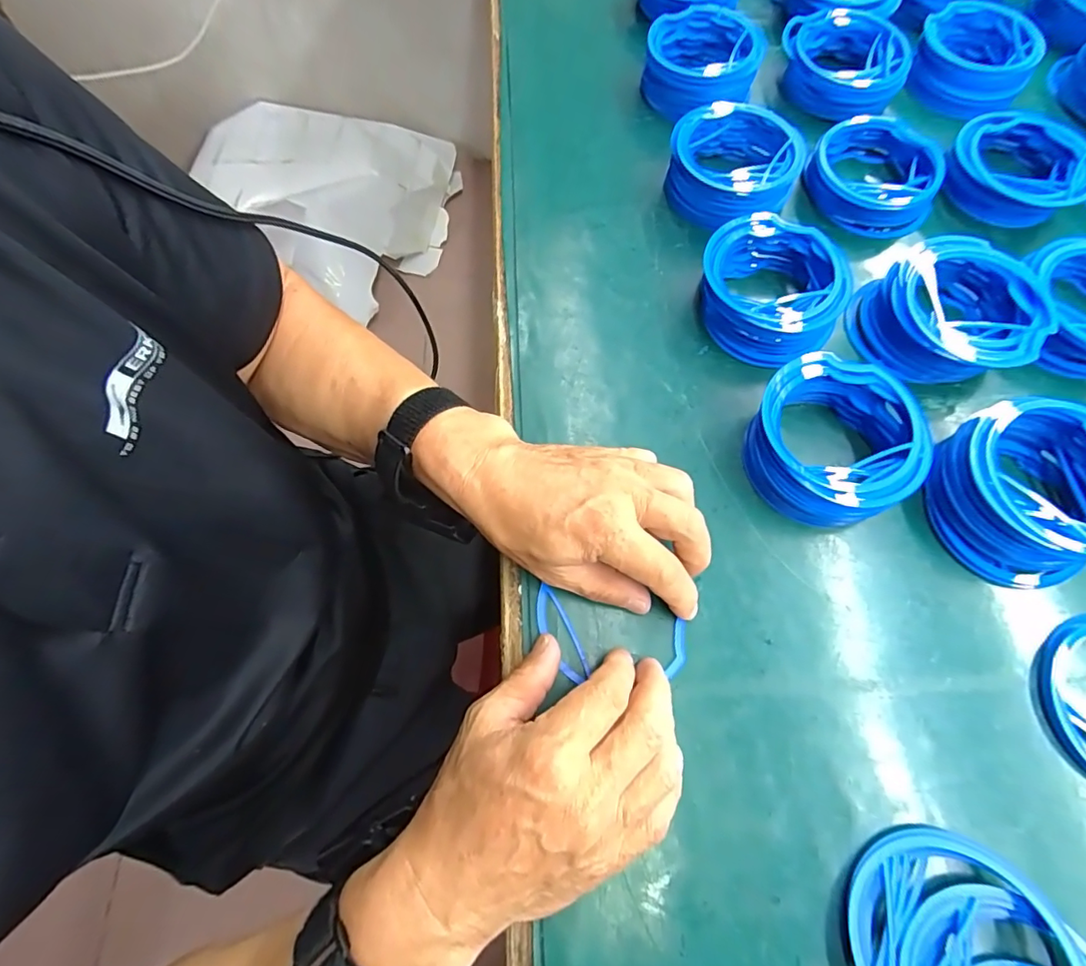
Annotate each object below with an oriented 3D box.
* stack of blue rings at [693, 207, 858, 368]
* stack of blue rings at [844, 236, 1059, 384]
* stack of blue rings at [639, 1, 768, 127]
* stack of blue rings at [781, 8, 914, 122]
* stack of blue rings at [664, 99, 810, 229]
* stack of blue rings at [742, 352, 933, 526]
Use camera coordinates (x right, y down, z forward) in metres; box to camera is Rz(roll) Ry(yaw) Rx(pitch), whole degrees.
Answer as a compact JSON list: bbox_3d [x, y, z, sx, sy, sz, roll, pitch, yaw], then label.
[{"bbox_3d":[0.163,-0.140,0.368,0.098,0.035,0.097,28,73,11],"label":"stack of blue rings"},{"bbox_3d":[0.285,-0.119,0.358,0.108,0.036,0.108,-35,72,-11],"label":"stack of blue rings"},{"bbox_3d":[0.140,-0.370,0.455,0.095,0.040,0.097,13,70,6],"label":"stack of blue rings"},{"bbox_3d":[0.266,-0.375,0.457,0.088,0.037,0.111,-33,72,-10],"label":"stack of blue rings"},{"bbox_3d":[0.152,-0.255,0.411,0.102,0.037,0.101,29,73,12],"label":"stack of blue rings"},{"bbox_3d":[0.185,-0.025,0.326,0.098,0.038,0.100,28,73,11],"label":"stack of blue rings"}]

